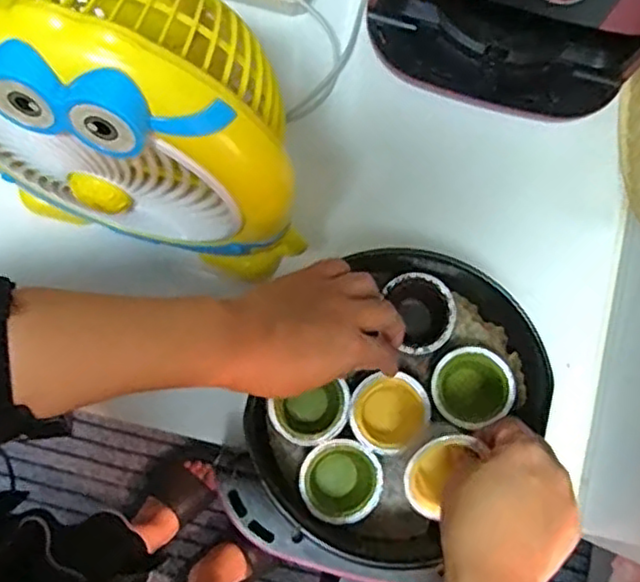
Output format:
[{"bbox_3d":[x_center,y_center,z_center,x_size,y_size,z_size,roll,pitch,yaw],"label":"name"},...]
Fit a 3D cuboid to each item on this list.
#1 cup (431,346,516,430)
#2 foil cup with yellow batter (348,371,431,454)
[{"bbox_3d":[0.119,0.079,0.546,0.062,0.040,0.060,0,77,0],"label":"cup"},{"bbox_3d":[0.055,0.100,0.547,0.061,0.048,0.058,0,77,0],"label":"foil cup with yellow batter"}]

